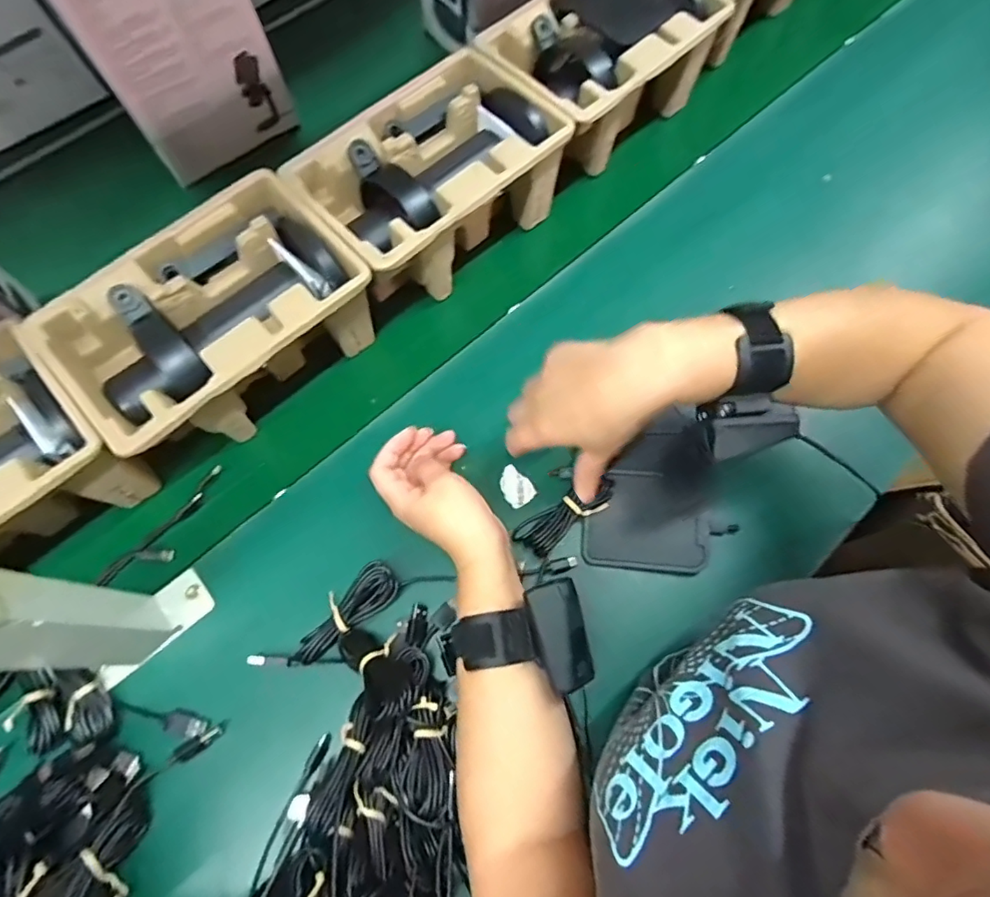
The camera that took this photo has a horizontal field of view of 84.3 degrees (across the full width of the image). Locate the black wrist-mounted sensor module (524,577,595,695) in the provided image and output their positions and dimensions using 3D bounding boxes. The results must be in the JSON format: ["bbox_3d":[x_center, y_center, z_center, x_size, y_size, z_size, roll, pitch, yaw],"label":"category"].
[{"bbox_3d":[0.046,0.123,0.362,0.030,0.015,0.070,-16,88,-4],"label":"black wrist-mounted sensor module"}]

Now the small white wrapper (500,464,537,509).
[{"bbox_3d":[0.017,0.032,0.468,0.024,0.006,0.035,-36,71,-12],"label":"small white wrapper"}]

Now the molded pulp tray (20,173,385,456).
[{"bbox_3d":[-0.222,-0.098,0.458,0.225,0.100,0.149,-43,73,-14],"label":"molded pulp tray"}]

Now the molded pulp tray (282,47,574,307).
[{"bbox_3d":[-0.056,-0.240,0.513,0.220,0.100,0.146,-42,73,-14],"label":"molded pulp tray"}]

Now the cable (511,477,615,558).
[{"bbox_3d":[0.060,0.056,0.448,0.090,0.015,0.032,-31,70,1],"label":"cable"}]

